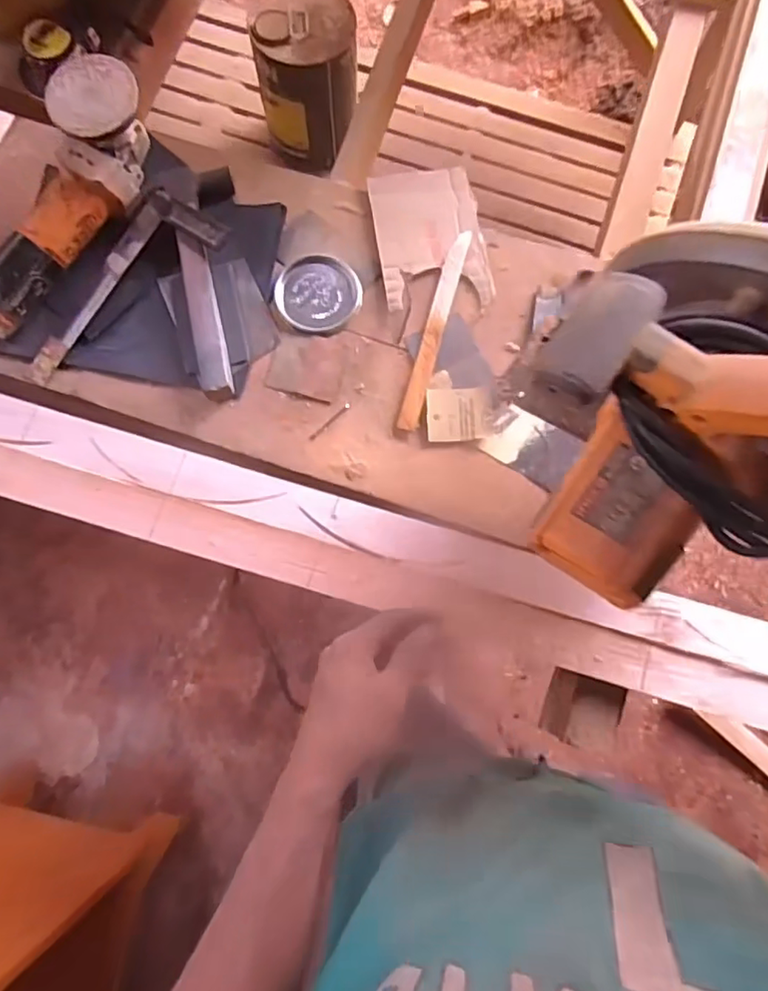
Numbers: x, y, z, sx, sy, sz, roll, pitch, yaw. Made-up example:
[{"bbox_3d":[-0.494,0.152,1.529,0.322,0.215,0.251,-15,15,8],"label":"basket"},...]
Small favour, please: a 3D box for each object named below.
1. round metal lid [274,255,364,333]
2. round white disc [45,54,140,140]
[{"bbox_3d":[-0.072,-0.224,0.647,0.092,0.011,0.087,0,79,1],"label":"round metal lid"},{"bbox_3d":[-0.290,-0.397,0.577,0.087,0.012,0.093,0,79,1],"label":"round white disc"}]

